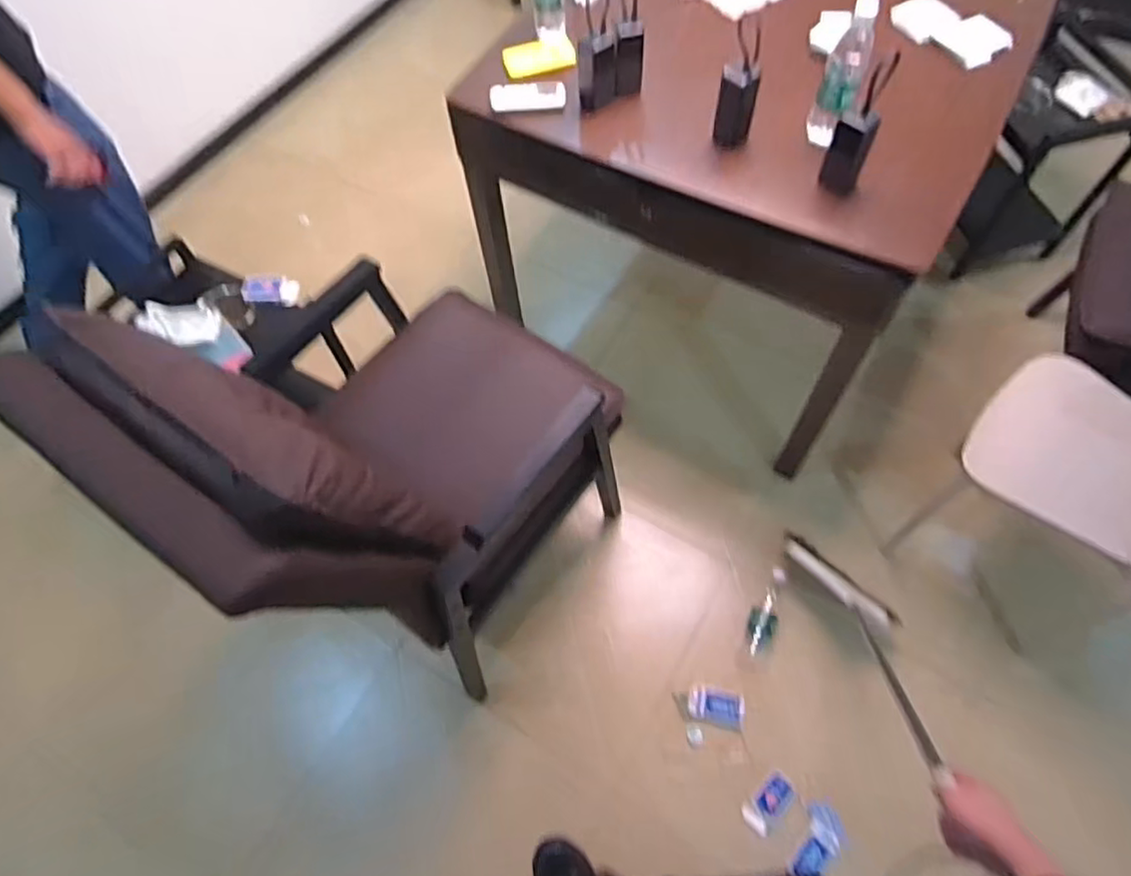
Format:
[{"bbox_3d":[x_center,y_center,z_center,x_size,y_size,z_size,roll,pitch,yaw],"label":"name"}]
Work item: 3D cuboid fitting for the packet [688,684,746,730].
[{"bbox_3d":[0.352,0.624,1.546,0.131,0.034,0.077,10,62,8],"label":"packet"}]

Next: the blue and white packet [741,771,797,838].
[{"bbox_3d":[0.449,0.799,1.464,0.069,0.029,0.135,38,69,20],"label":"blue and white packet"}]

